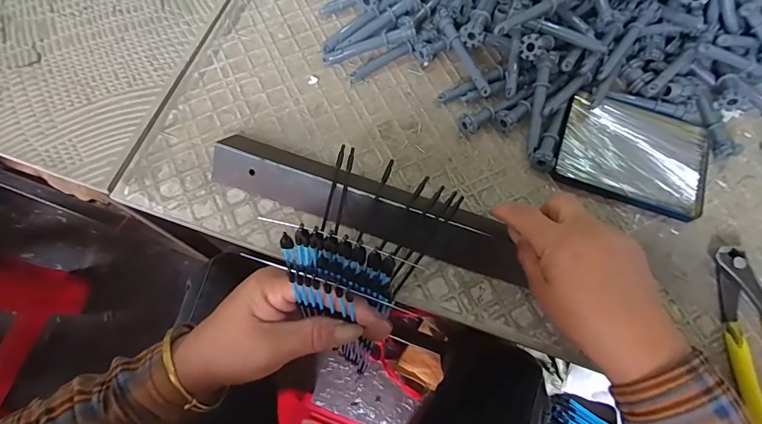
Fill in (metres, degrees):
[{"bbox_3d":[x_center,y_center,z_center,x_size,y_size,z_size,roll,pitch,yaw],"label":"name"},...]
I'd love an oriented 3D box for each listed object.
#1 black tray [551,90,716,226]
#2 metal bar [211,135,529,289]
[{"bbox_3d":[0.231,-0.055,0.390,0.131,0.013,0.096,20,73,6],"label":"black tray"},{"bbox_3d":[-0.016,-0.005,0.356,0.268,0.028,0.042,19,73,7],"label":"metal bar"}]

